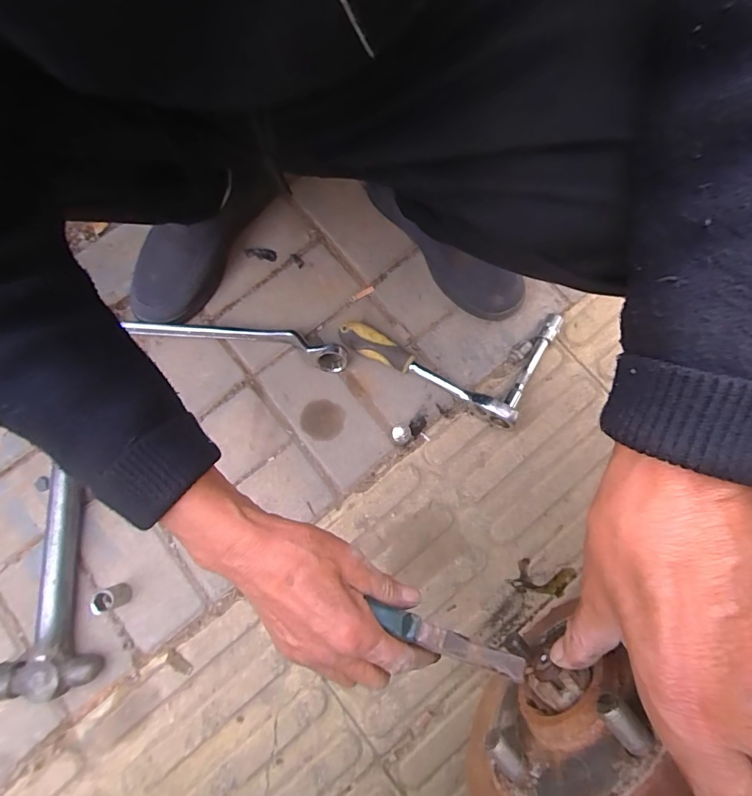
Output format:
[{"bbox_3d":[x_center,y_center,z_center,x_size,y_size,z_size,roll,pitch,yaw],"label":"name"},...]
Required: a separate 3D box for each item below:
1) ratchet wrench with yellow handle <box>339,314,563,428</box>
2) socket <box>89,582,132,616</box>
[{"bbox_3d":[0.096,-0.088,0.543,0.244,0.051,0.162,28,81,5],"label":"ratchet wrench with yellow handle"},{"bbox_3d":[-0.310,0.235,0.490,0.032,0.035,0.024,-22,81,-4],"label":"socket"}]

